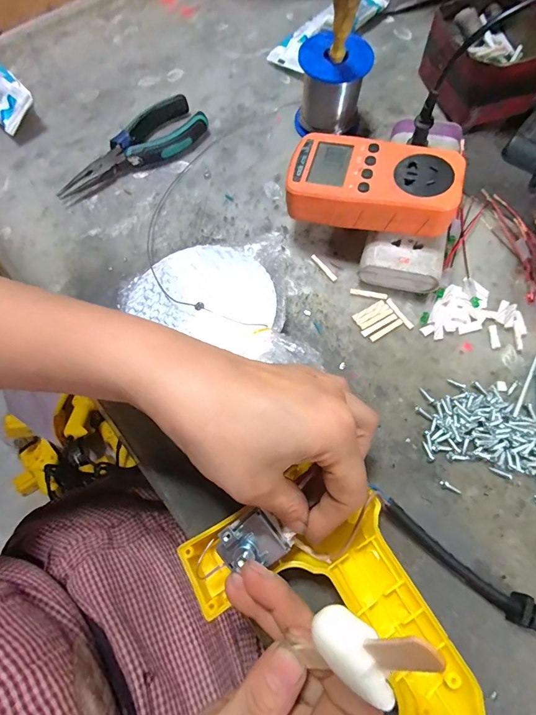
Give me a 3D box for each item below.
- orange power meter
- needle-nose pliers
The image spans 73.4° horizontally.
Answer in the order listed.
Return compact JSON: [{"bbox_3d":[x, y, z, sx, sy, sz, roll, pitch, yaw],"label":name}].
[{"bbox_3d":[0.081,-0.137,0.280,0.123,0.033,0.064,12,70,6],"label":"orange power meter"},{"bbox_3d":[-0.129,-0.200,0.352,0.051,0.018,0.156,39,75,14],"label":"needle-nose pliers"}]

